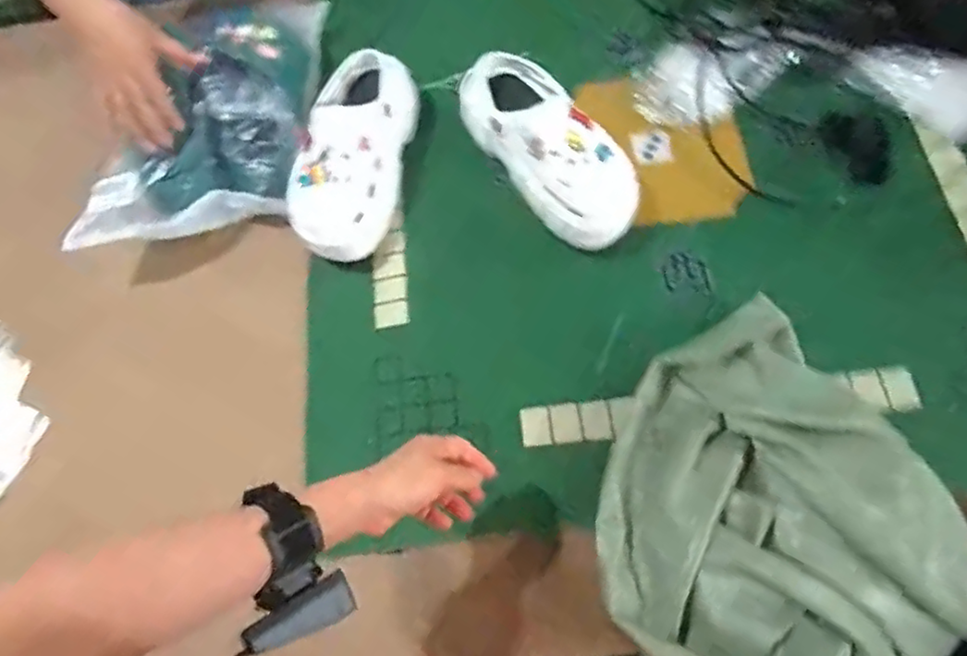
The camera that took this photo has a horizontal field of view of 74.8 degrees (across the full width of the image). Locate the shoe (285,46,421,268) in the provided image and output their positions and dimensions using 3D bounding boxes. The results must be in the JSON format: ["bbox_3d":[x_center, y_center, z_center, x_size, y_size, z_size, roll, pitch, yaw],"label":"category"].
[{"bbox_3d":[-0.155,-0.212,0.739,0.116,0.107,0.267,9,70,9],"label":"shoe"}]

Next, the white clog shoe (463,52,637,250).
[{"bbox_3d":[0.072,-0.207,0.722,0.114,0.101,0.251,-34,69,-8],"label":"white clog shoe"}]

